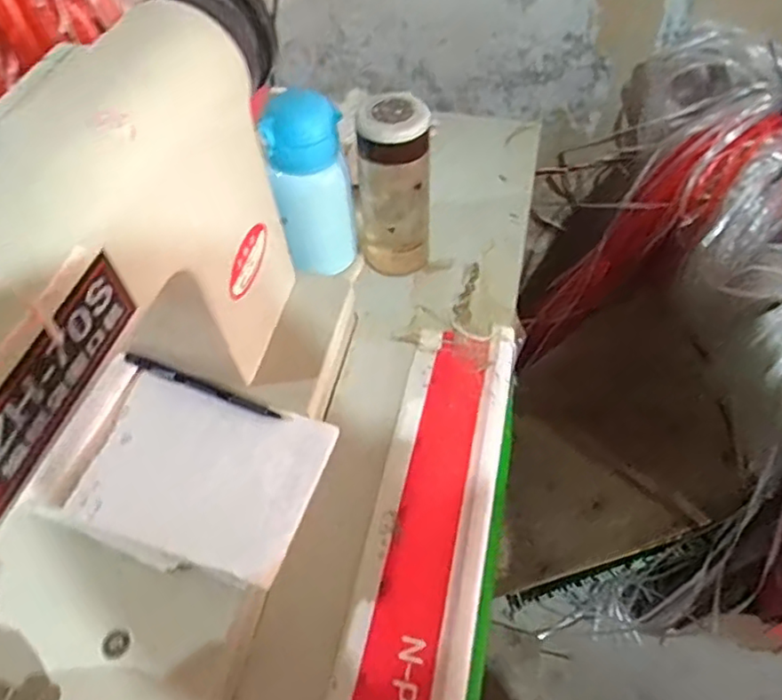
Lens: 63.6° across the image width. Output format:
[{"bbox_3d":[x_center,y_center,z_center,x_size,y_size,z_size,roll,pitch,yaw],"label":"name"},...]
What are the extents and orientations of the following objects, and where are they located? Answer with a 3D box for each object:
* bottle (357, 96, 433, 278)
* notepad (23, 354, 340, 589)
[{"bbox_3d":[0.004,-0.157,0.613,0.070,0.173,0.055,4,55,6],"label":"bottle"},{"bbox_3d":[-0.151,0.085,0.465,0.187,0.024,0.130,15,57,13],"label":"notepad"}]

